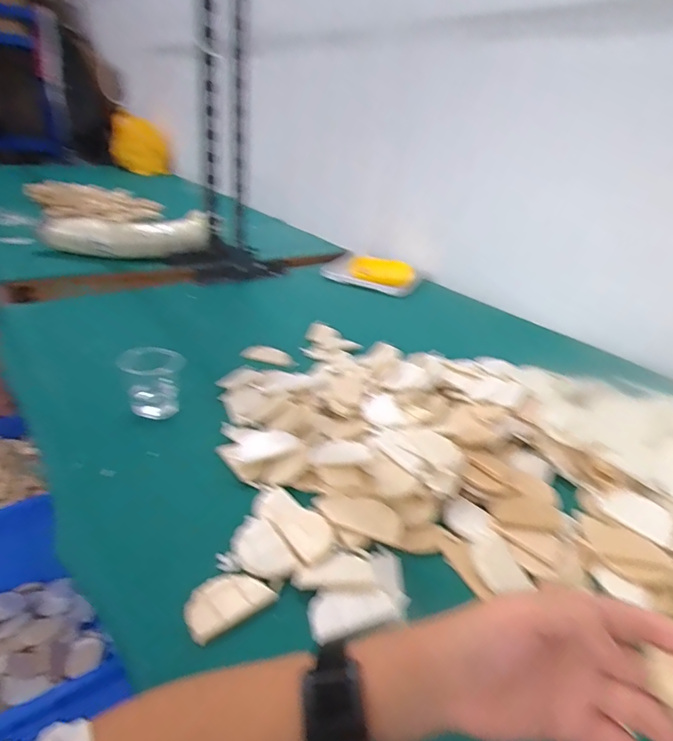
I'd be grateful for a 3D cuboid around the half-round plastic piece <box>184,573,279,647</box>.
[{"bbox_3d":[-0.091,0.188,0.403,0.069,0.010,0.049,-16,35,-35],"label":"half-round plastic piece"}]

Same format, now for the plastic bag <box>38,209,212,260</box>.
[{"bbox_3d":[-0.537,-0.348,1.267,0.395,0.082,0.124,-2,29,-14],"label":"plastic bag"}]

